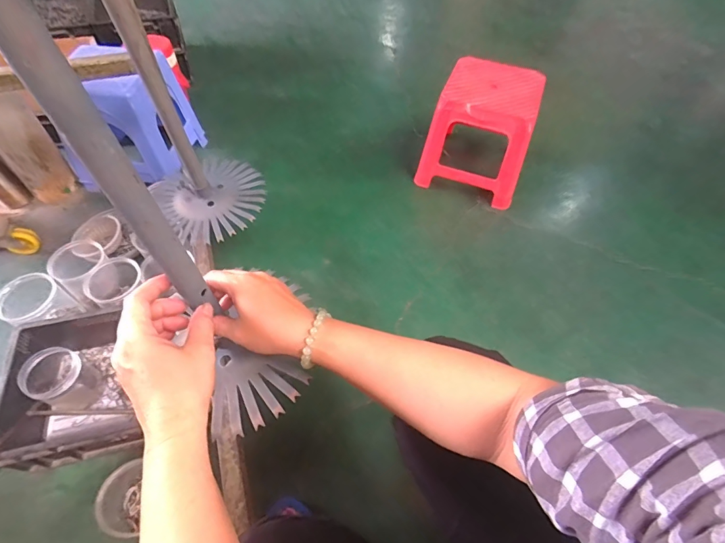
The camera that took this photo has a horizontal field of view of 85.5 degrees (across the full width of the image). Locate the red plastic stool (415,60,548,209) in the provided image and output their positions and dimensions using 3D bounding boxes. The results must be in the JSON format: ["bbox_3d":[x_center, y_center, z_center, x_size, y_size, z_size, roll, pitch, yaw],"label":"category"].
[{"bbox_3d":[0.314,-0.376,1.077,0.255,0.281,0.255,15,56,8],"label":"red plastic stool"}]

